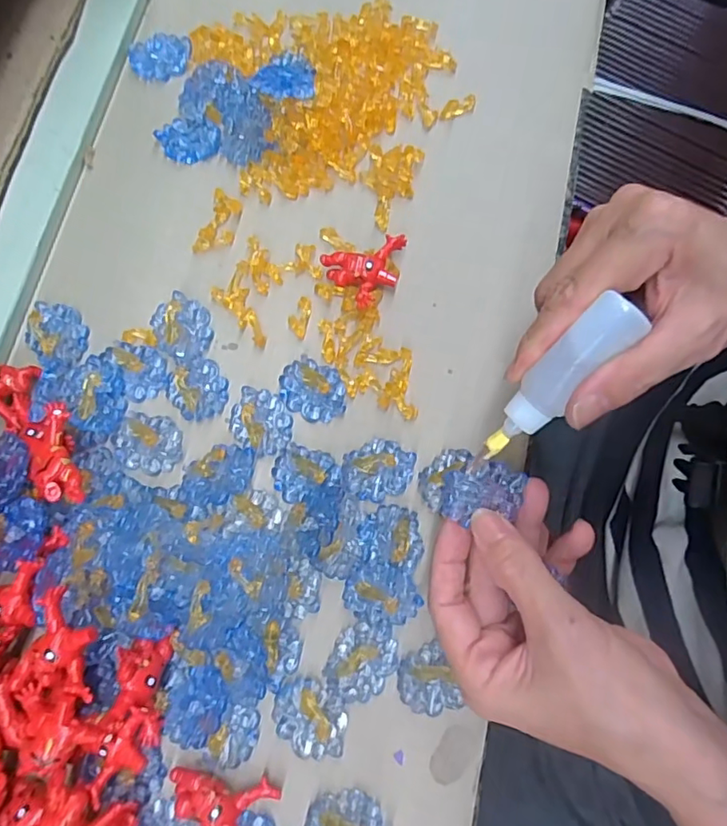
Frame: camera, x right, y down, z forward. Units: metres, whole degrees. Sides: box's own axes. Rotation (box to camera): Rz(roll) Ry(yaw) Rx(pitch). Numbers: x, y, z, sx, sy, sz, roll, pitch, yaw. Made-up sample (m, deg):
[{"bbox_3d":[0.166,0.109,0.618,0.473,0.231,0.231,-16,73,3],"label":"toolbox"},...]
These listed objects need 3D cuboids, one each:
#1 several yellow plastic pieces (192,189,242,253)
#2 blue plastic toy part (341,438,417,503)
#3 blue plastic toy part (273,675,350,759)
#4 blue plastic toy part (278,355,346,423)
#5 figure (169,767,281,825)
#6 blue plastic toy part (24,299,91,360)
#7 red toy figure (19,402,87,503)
[{"bbox_3d":[-0.083,-0.109,0.319,0.019,0.008,0.038,21,78,3],"label":"several yellow plastic pieces"},{"bbox_3d":[0.008,0.029,0.287,0.038,0.008,0.030,-20,79,-6],"label":"blue plastic toy part"},{"bbox_3d":[-0.025,0.145,0.260,0.030,0.011,0.038,-42,82,-9],"label":"blue plastic toy part"},{"bbox_3d":[-0.027,-0.014,0.294,0.037,0.015,0.031,18,78,2],"label":"blue plastic toy part"},{"bbox_3d":[-0.062,0.177,0.245,0.045,0.022,0.033,-10,79,-4],"label":"figure"},{"bbox_3d":[-0.169,-0.045,0.304,0.033,0.009,0.030,0,78,-1],"label":"blue plastic toy part"},{"bbox_3d":[-0.151,0.019,0.267,0.029,0.016,0.055,-29,63,-7],"label":"red toy figure"}]

